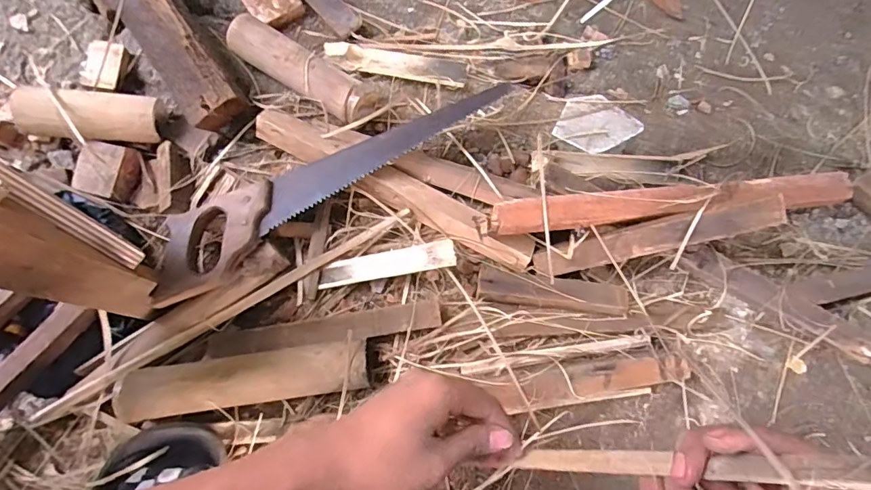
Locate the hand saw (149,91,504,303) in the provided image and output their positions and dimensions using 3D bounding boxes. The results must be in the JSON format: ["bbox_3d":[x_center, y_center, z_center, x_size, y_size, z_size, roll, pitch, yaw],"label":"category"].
[{"bbox_3d":[-0.115,-0.076,0.500,0.408,0.017,0.080,-31,78,-6],"label":"hand saw"}]

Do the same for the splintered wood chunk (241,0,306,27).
[{"bbox_3d":[-0.206,-0.307,0.595,0.061,0.027,0.066,-36,79,-7],"label":"splintered wood chunk"}]

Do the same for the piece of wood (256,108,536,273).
[{"bbox_3d":[-0.047,-0.067,0.518,0.339,0.032,0.041,26,79,7],"label":"piece of wood"}]

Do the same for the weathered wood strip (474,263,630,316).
[{"bbox_3d":[0.126,0.050,0.502,0.156,0.030,0.038,8,77,3],"label":"weathered wood strip"}]

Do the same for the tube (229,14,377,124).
[{"bbox_3d":[-0.158,-0.203,0.544,0.194,0.043,0.051,33,78,6],"label":"tube"}]

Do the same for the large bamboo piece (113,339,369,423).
[{"bbox_3d":[-0.184,0.135,0.464,0.232,0.047,0.049,-8,77,-3],"label":"large bamboo piece"}]

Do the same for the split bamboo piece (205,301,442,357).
[{"bbox_3d":[-0.119,0.092,0.500,0.248,0.023,0.027,-8,77,-1],"label":"split bamboo piece"}]

